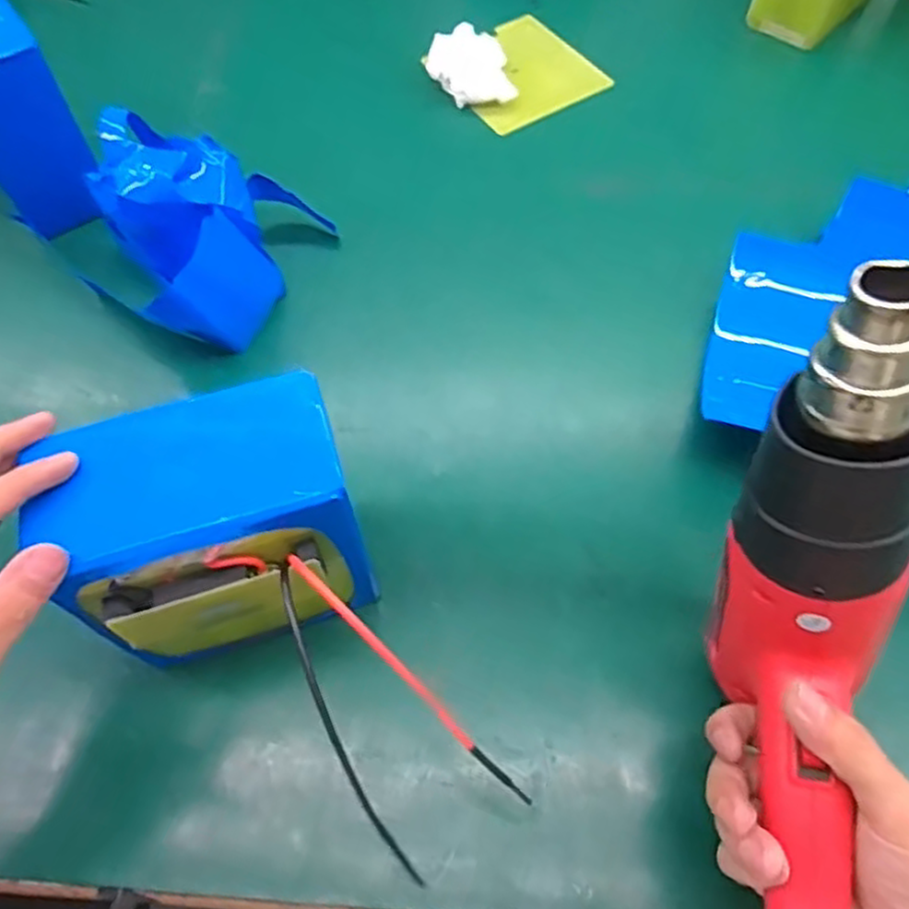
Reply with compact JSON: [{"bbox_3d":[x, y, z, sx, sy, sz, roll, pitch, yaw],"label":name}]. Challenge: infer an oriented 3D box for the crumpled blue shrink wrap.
[{"bbox_3d":[-0.183,-0.143,0.506,0.131,0.131,0.124,9,61,7],"label":"crumpled blue shrink wrap"}]

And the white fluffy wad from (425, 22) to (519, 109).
[{"bbox_3d":[0.013,-0.367,0.685,0.076,0.037,0.078,-11,60,-5],"label":"white fluffy wad"}]

